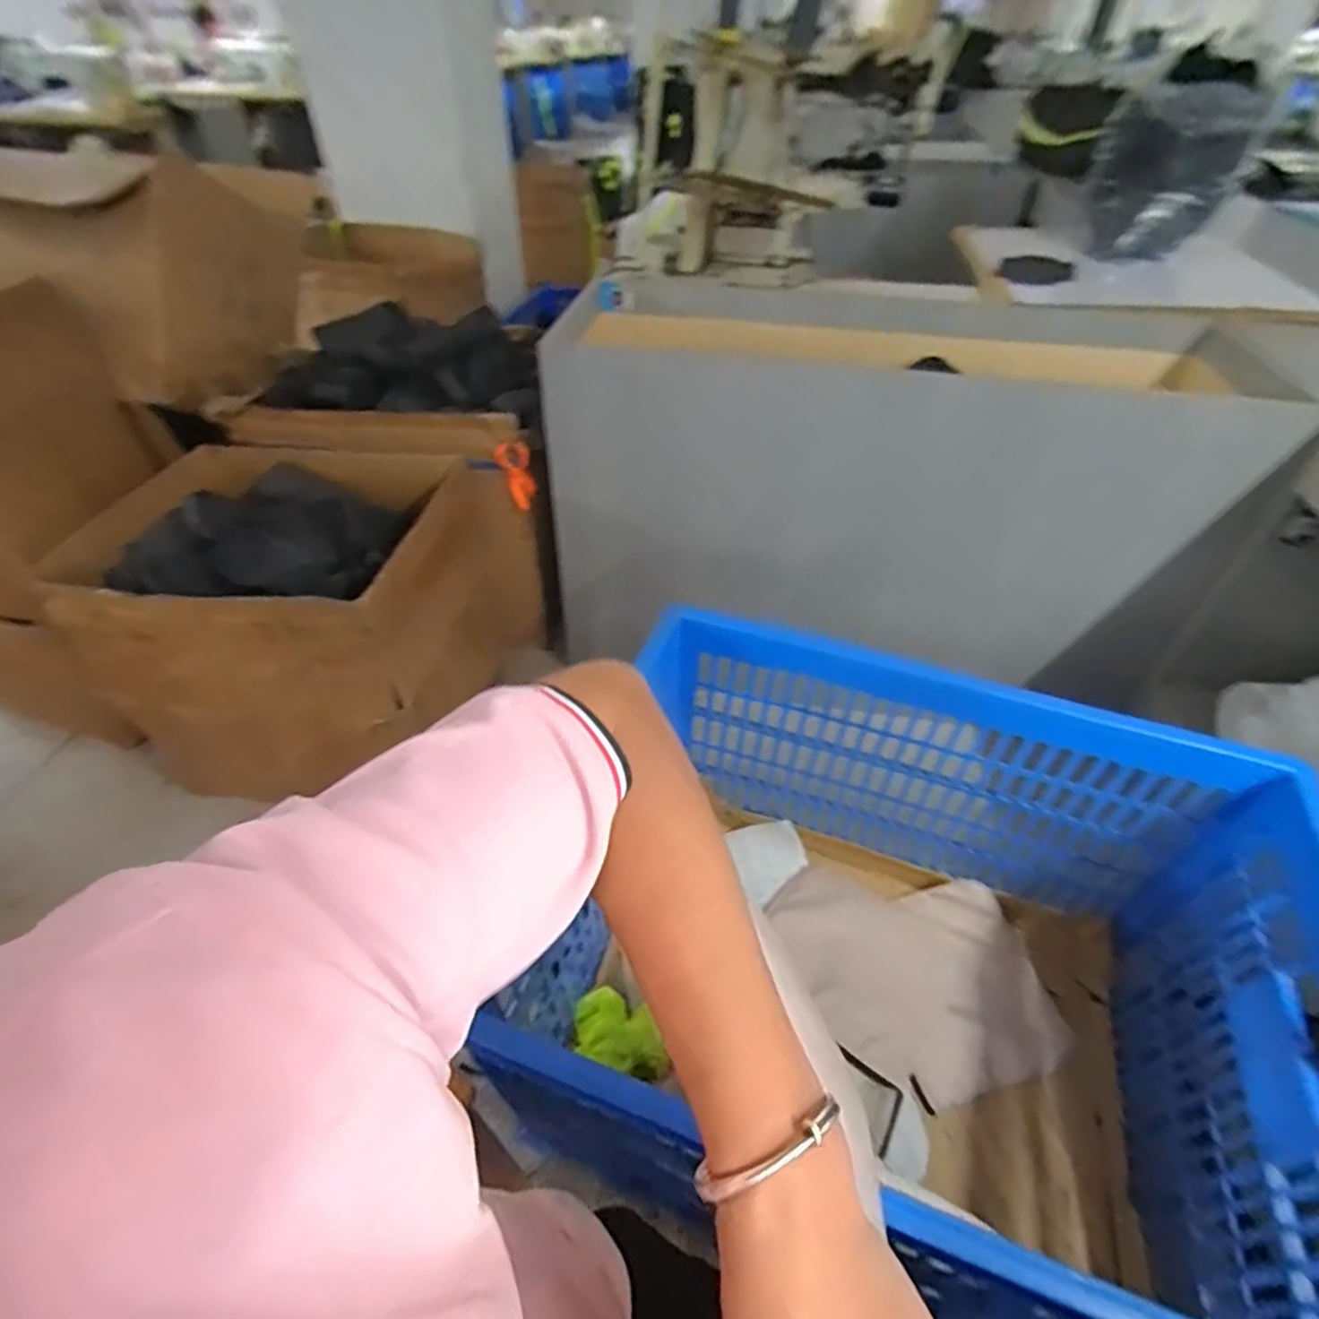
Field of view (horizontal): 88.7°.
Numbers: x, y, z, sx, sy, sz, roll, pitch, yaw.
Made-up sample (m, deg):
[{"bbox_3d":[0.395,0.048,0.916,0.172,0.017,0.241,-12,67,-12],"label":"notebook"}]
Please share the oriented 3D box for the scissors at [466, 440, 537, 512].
[{"bbox_3d":[-0.313,-0.364,1.346,0.122,0.145,0.016,-9,44,-10],"label":"scissors"}]

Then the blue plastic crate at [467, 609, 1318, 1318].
[{"bbox_3d":[0.297,0.390,0.865,0.804,0.486,0.626,15,45,14],"label":"blue plastic crate"}]

